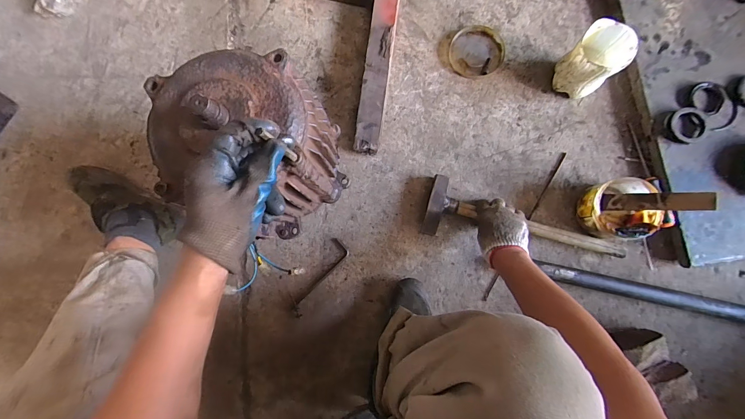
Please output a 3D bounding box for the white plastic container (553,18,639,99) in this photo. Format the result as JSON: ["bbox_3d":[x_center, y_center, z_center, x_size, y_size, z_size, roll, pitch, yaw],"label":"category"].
[{"bbox_3d":[0.426,-0.285,0.641,0.094,0.126,0.098,0,83,3],"label":"white plastic container"}]

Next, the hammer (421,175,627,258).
[{"bbox_3d":[0.290,0.023,0.642,0.365,0.035,0.114,11,85,3],"label":"hammer"}]

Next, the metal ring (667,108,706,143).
[{"bbox_3d":[0.621,-0.165,0.639,0.074,0.013,0.068,0,85,0],"label":"metal ring"}]

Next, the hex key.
[{"bbox_3d":[-0.111,0.131,0.672,0.044,0.004,0.153,40,86,4],"label":"hex key"}]

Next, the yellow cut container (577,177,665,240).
[{"bbox_3d":[0.471,-0.003,0.623,0.114,0.090,0.113,0,85,0],"label":"yellow cut container"}]

